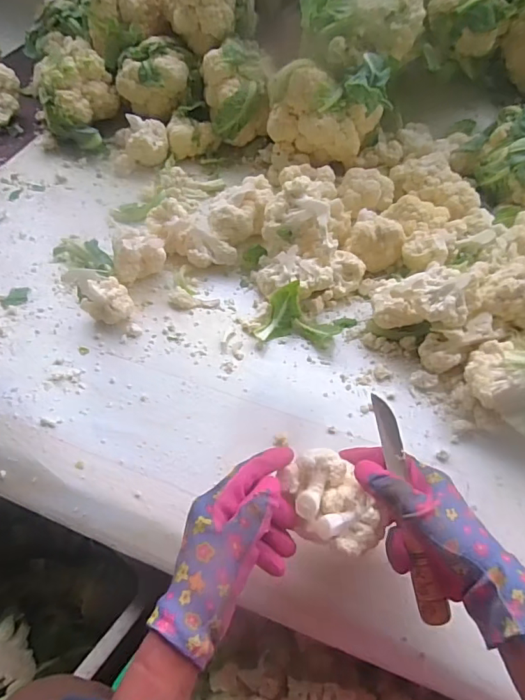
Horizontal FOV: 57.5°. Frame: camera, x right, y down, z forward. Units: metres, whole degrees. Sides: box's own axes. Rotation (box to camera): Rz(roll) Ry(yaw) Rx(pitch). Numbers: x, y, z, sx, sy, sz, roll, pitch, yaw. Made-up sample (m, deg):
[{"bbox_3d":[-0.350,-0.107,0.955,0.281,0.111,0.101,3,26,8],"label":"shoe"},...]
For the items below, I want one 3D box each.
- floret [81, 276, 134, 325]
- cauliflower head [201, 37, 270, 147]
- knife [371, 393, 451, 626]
[{"bbox_3d":[-0.202,-0.062,0.619,0.061,0.048,0.047,-22,57,-15],"label":"floret"},{"bbox_3d":[-0.041,-0.449,0.832,0.116,0.127,0.118,-7,55,-4],"label":"cauliflower head"},{"bbox_3d":[0.124,0.130,0.404,0.020,0.015,0.186,-9,76,-5],"label":"knife"}]

